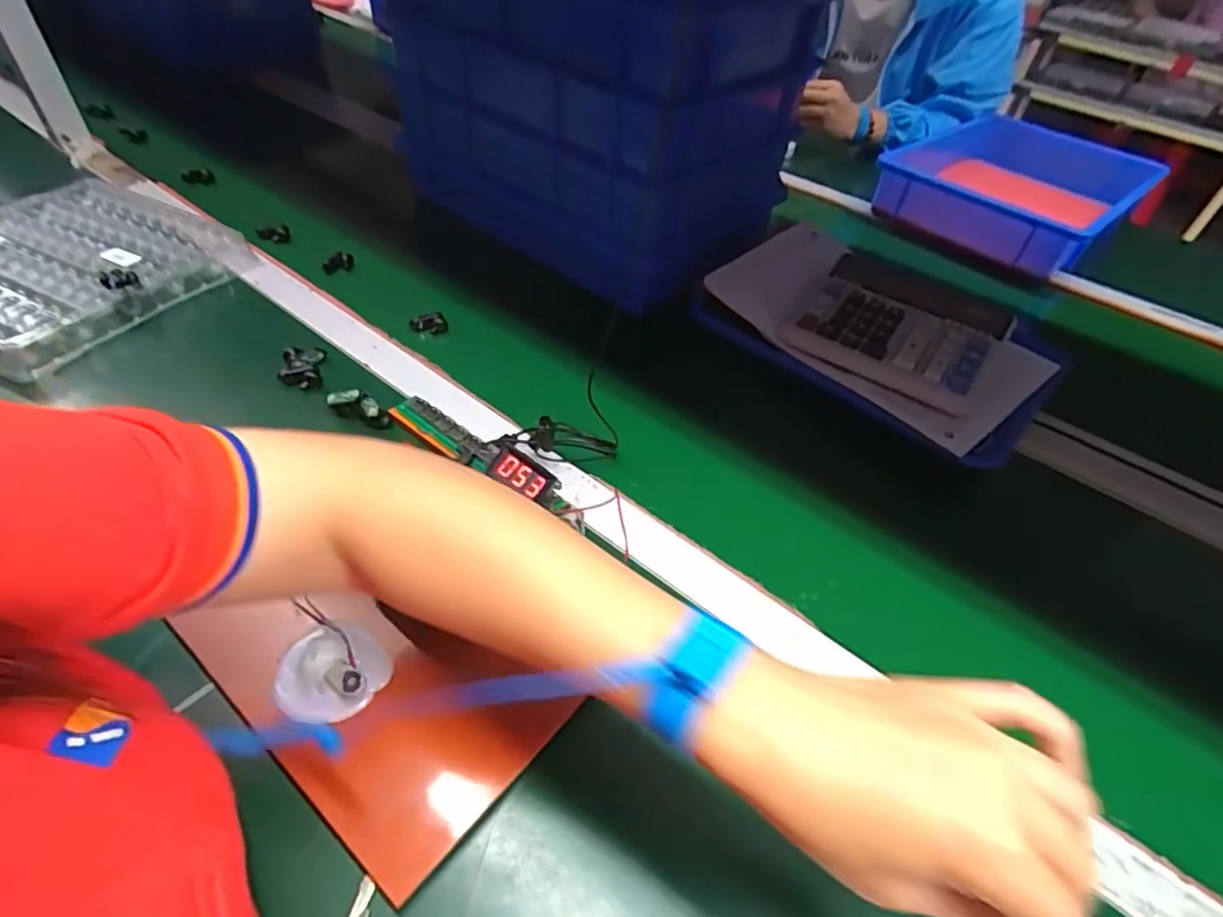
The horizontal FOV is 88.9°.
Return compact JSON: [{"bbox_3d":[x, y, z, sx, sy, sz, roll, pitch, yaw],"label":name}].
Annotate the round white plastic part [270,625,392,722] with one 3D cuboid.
[{"bbox_3d":[-0.169,0.126,0.374,0.058,0.021,0.058,3,46,-3],"label":"round white plastic part"}]

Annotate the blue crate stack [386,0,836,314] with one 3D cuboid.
[{"bbox_3d":[-0.016,-0.420,0.707,0.391,0.348,0.308,29,50,20],"label":"blue crate stack"}]

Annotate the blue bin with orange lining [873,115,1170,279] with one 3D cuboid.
[{"bbox_3d":[0.595,-0.400,0.938,0.301,0.091,0.374,35,52,24],"label":"blue bin with orange lining"}]

